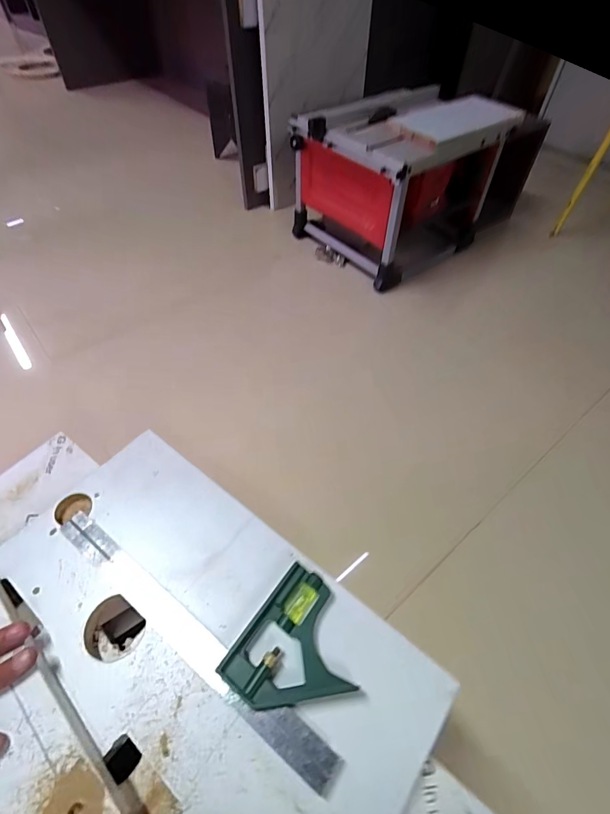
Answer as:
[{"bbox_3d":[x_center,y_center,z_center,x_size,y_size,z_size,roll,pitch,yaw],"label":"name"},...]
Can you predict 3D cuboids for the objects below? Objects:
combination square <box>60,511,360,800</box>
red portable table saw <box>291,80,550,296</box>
[{"bbox_3d":[-0.075,0.152,0.347,0.299,0.018,0.107,32,58,21],"label":"combination square"},{"bbox_3d":[0.305,-0.640,1.114,0.599,0.323,0.361,-29,58,-22],"label":"red portable table saw"}]

